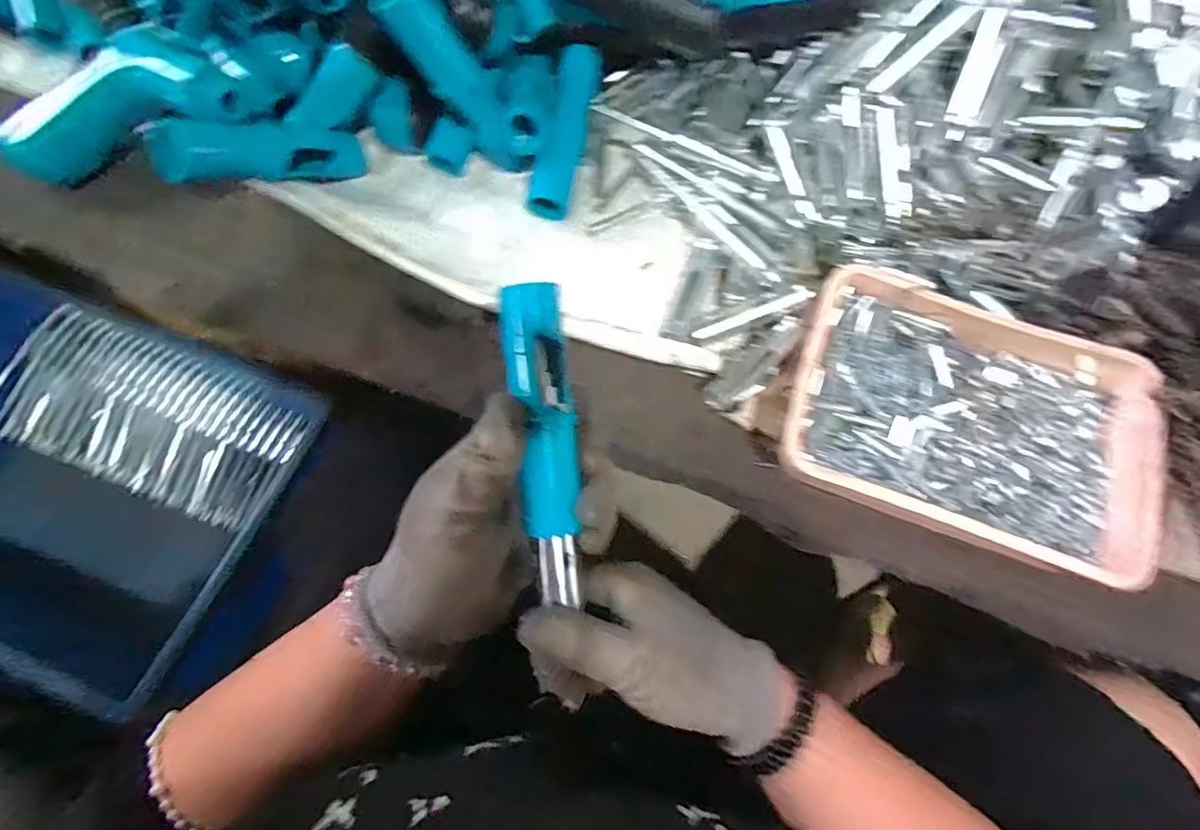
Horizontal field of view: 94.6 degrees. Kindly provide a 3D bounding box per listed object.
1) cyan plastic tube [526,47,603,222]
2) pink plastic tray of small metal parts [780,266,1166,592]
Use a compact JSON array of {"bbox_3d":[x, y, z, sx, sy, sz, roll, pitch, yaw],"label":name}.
[{"bbox_3d":[-0.023,-0.196,0.380,0.026,0.021,0.124,14,85,3],"label":"cyan plastic tube"},{"bbox_3d":[0.213,0.002,0.329,0.199,0.034,0.137,20,73,5],"label":"pink plastic tray of small metal parts"}]

